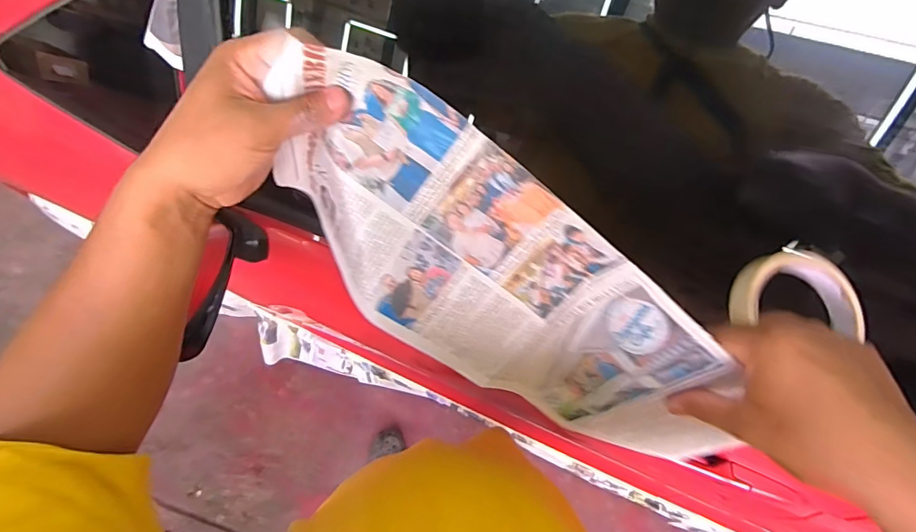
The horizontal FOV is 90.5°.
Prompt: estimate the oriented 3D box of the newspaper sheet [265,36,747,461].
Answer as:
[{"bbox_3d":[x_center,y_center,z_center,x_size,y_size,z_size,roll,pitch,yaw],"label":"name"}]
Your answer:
[{"bbox_3d":[0.016,0.015,0.337,0.385,0.137,0.118,41,72,-11],"label":"newspaper sheet"}]

